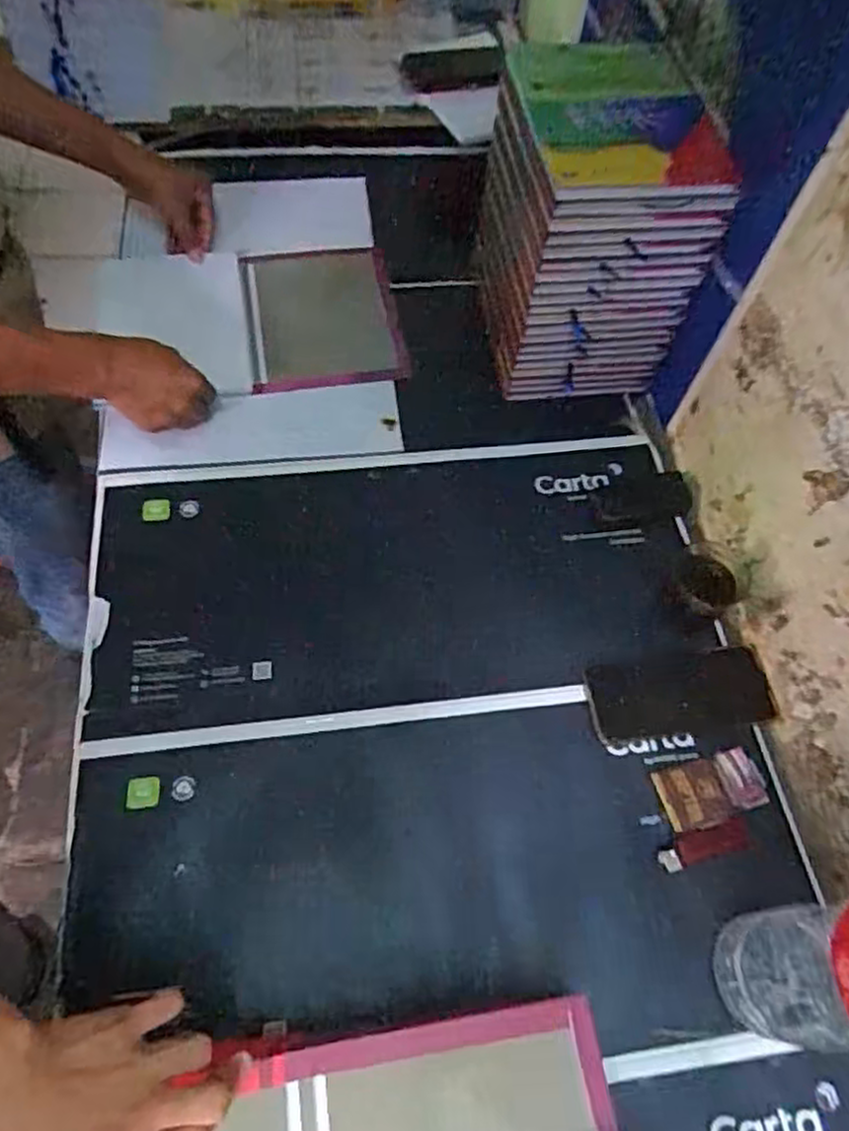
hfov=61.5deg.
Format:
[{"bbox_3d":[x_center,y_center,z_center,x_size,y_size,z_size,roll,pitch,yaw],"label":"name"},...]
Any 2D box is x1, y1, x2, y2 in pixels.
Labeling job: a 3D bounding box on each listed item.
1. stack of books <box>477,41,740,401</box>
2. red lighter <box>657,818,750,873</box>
[{"bbox_3d":[0.187,-0.397,0.831,0.200,0.256,0.302,-1,61,-5],"label":"stack of books"},{"bbox_3d":[0.236,0.236,0.604,0.075,0.019,0.026,-12,62,-11],"label":"red lighter"}]

